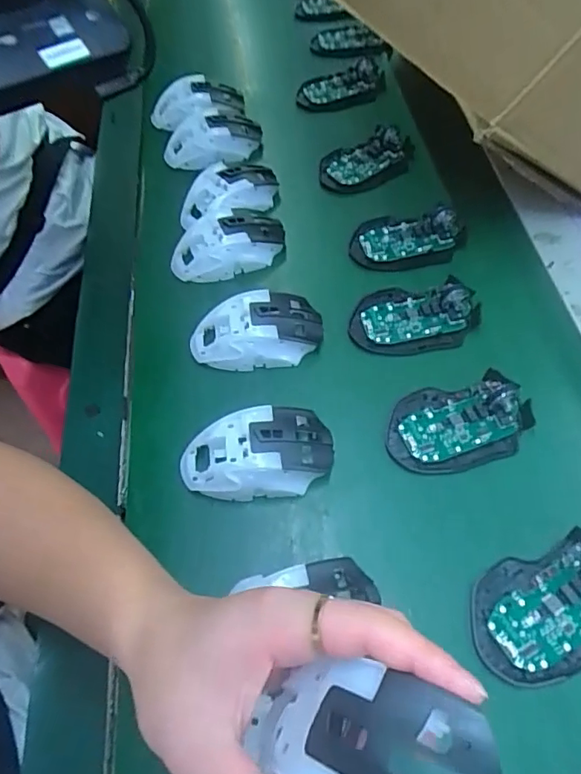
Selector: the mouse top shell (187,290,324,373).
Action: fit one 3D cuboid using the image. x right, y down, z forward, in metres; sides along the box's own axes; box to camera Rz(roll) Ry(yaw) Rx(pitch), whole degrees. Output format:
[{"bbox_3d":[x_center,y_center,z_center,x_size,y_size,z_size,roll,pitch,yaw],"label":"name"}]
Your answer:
[{"bbox_3d":[-0.032,-0.050,0.481,0.116,0.036,0.063,-8,57,0],"label":"mouse top shell"}]

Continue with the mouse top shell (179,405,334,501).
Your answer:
[{"bbox_3d":[-0.027,0.053,0.416,0.117,0.036,0.063,-12,57,-3],"label":"mouse top shell"}]

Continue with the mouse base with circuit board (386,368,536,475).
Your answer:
[{"bbox_3d":[0.135,0.026,0.429,0.115,0.018,0.072,-12,57,-3],"label":"mouse base with circuit board"}]

